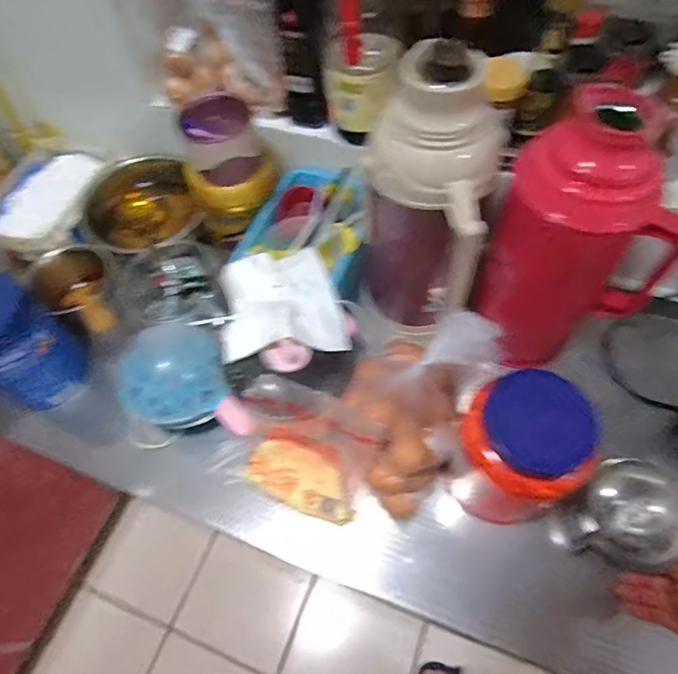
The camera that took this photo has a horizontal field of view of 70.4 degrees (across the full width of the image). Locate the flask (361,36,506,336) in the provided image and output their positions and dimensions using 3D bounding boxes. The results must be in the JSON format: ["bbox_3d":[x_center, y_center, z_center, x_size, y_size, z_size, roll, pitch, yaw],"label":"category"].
[{"bbox_3d":[0.107,-0.135,0.607,0.135,0.377,0.156,11,61,10],"label":"flask"}]

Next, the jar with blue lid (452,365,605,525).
[{"bbox_3d":[0.200,0.133,0.556,0.113,0.181,0.119,-1,60,3],"label":"jar with blue lid"}]

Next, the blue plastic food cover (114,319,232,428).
[{"bbox_3d":[-0.235,0.054,0.674,0.132,0.070,0.146,-20,61,-8],"label":"blue plastic food cover"}]

